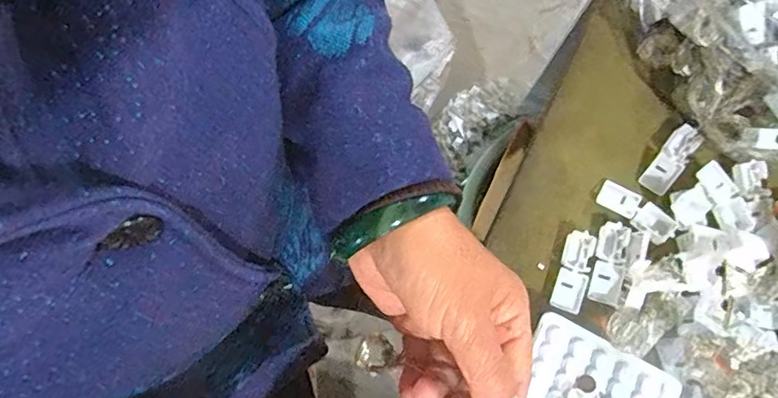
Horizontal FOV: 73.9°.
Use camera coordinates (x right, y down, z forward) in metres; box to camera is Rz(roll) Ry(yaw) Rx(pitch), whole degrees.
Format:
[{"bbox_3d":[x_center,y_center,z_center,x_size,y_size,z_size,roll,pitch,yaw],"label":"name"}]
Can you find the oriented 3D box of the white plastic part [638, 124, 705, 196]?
[{"bbox_3d":[0.203,-0.028,0.372,0.019,0.010,0.053,38,79,8],"label":"white plastic part"}]

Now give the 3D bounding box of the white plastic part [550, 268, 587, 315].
[{"bbox_3d":[0.122,0.062,0.351,0.019,0.004,0.028,21,77,4],"label":"white plastic part"}]

